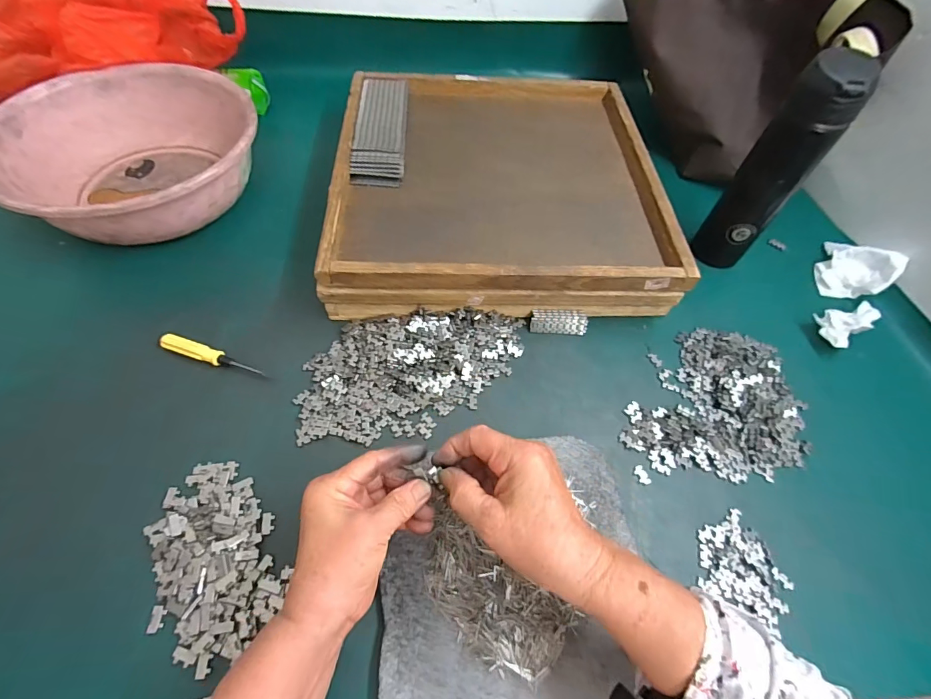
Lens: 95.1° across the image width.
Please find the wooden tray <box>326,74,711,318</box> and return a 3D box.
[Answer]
[{"bbox_3d":[0.038,-0.219,0.566,0.391,0.083,0.400,1,57,-5],"label":"wooden tray"}]

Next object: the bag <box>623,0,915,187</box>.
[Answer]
[{"bbox_3d":[0.359,-0.416,0.614,0.121,0.213,0.345,-24,61,-19],"label":"bag"}]

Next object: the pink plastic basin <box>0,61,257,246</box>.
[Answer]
[{"bbox_3d":[-0.415,-0.244,0.543,0.289,0.092,0.284,2,57,-4],"label":"pink plastic basin"}]

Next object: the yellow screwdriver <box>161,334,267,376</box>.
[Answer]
[{"bbox_3d":[-0.265,0.007,0.445,0.110,0.016,0.017,17,57,6],"label":"yellow screwdriver"}]

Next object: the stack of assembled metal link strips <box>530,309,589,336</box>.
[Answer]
[{"bbox_3d":[0.108,-0.032,0.493,0.065,0.019,0.024,3,57,-3],"label":"stack of assembled metal link strips"}]

